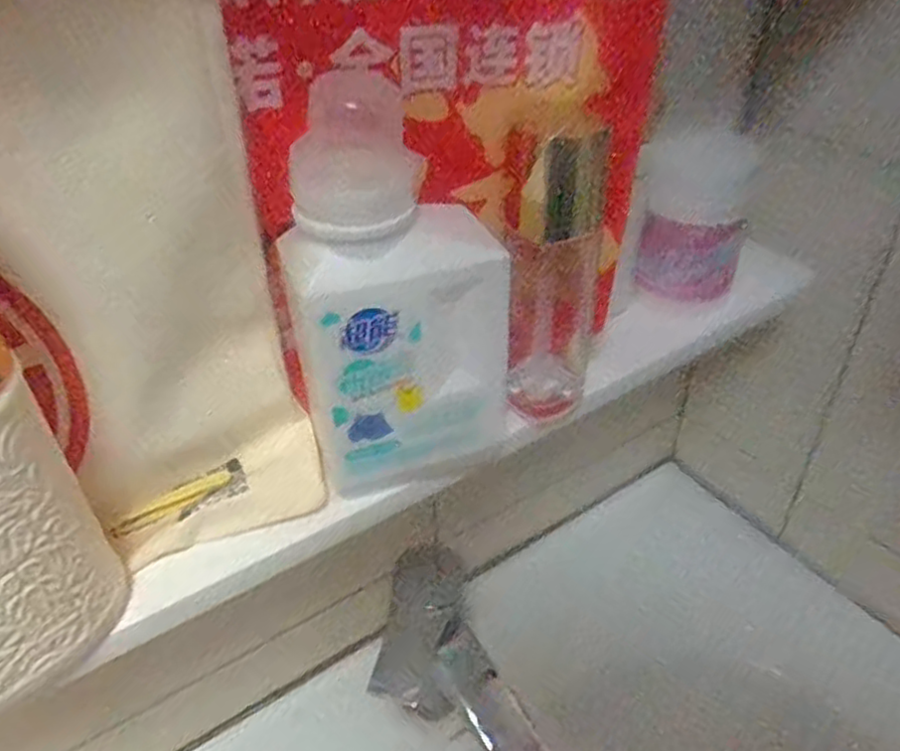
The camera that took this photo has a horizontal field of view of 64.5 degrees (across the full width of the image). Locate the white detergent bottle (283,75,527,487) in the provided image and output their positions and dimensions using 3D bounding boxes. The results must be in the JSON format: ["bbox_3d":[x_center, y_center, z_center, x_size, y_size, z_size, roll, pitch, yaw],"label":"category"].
[{"bbox_3d":[-0.018,-0.033,0.315,0.104,0.169,0.060,-13,38,-13],"label":"white detergent bottle"}]

